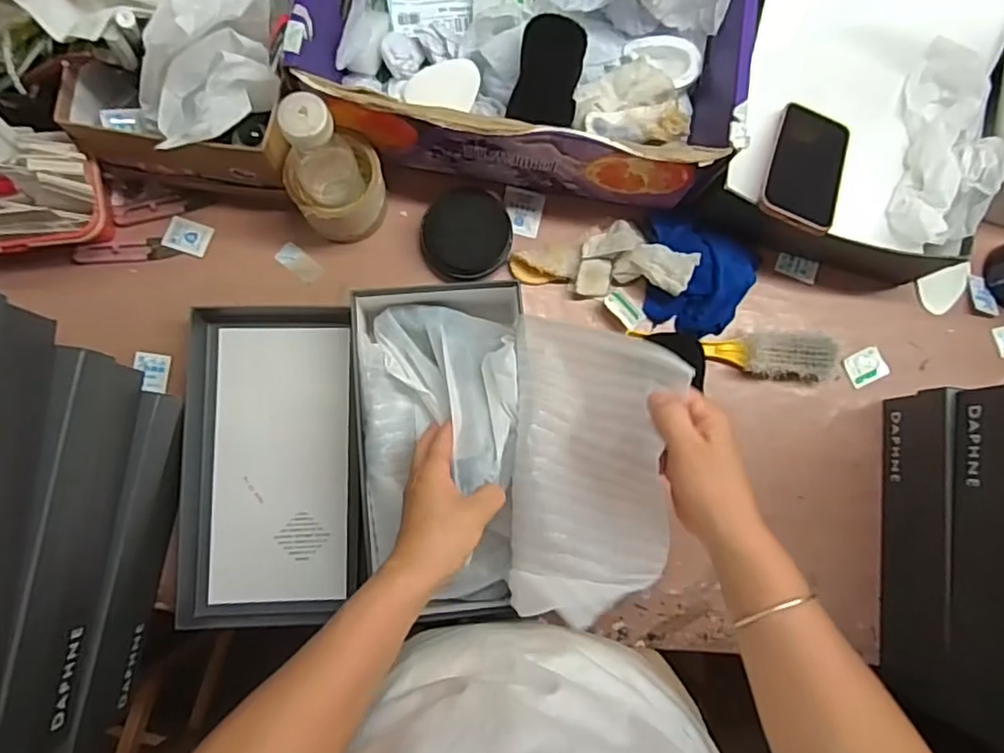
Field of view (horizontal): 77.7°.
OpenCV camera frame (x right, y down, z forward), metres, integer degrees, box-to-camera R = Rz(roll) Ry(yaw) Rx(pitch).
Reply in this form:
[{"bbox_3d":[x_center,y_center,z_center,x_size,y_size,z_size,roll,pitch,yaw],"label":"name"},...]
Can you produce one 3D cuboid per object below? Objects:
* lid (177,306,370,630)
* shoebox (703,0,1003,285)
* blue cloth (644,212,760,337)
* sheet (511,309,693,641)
[{"bbox_3d":[-0.226,0.085,0.622,0.166,0.036,0.312,-2,83,-4],"label":"lid"},{"bbox_3d":[0.366,-0.294,0.646,0.273,0.137,0.333,13,82,-2],"label":"shoebox"},{"bbox_3d":[0.206,-0.106,0.666,0.119,0.043,0.111,23,82,-1],"label":"blue cloth"},{"bbox_3d":[0.065,0.054,0.480,0.143,0.054,0.242,-11,66,29],"label":"sheet"}]

